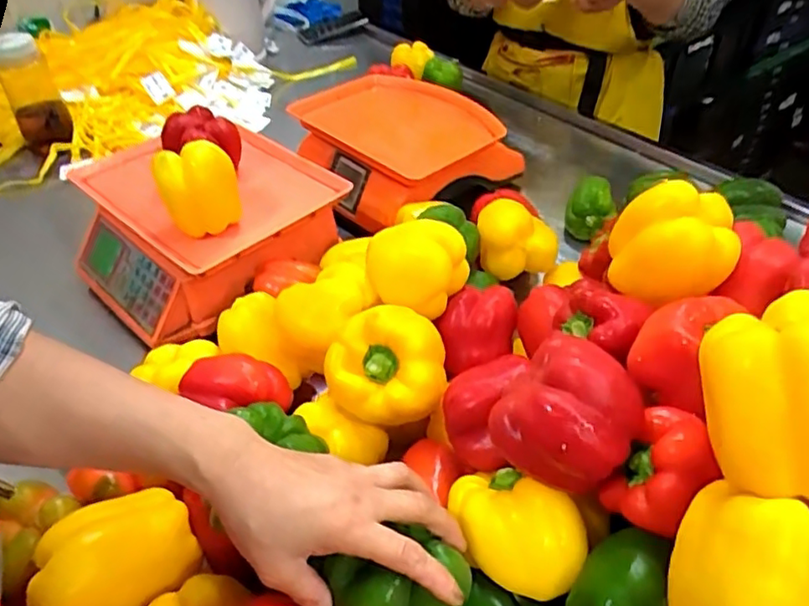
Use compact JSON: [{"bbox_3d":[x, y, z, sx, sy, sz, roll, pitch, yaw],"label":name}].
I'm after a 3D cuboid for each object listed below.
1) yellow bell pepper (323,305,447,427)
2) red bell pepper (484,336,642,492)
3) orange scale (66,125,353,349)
[{"bbox_3d":[-0.018,0.054,0.532,0.105,0.075,0.084,1,42,2],"label":"yellow bell pepper"},{"bbox_3d":[0.110,0.071,0.414,0.093,0.074,0.083,26,49,27],"label":"red bell pepper"},{"bbox_3d":[-0.260,-0.103,0.796,0.299,0.106,0.283,32,52,31],"label":"orange scale"}]

